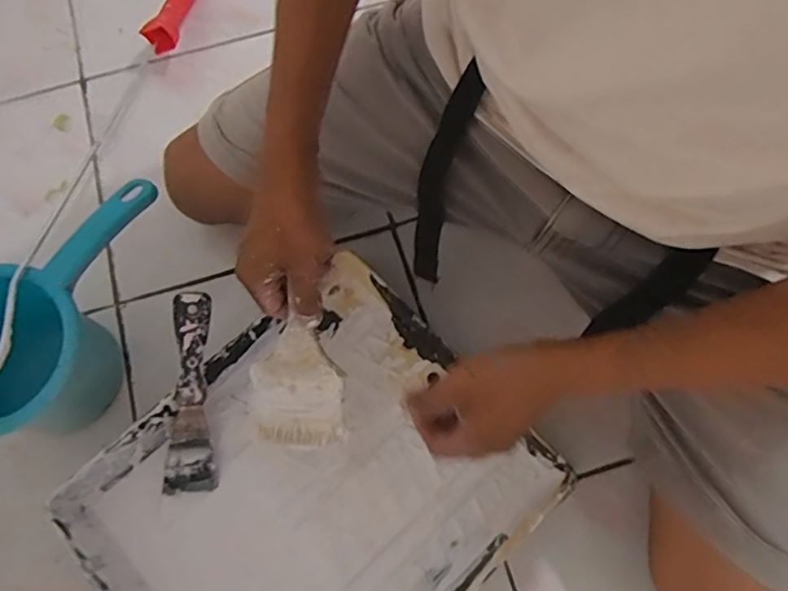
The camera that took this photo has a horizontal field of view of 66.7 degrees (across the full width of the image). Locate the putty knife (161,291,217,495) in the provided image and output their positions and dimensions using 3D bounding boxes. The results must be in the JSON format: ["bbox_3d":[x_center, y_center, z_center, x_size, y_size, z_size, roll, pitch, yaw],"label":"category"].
[{"bbox_3d":[-0.178,0.088,0.525,0.039,0.020,0.181,5,101,2],"label":"putty knife"}]

